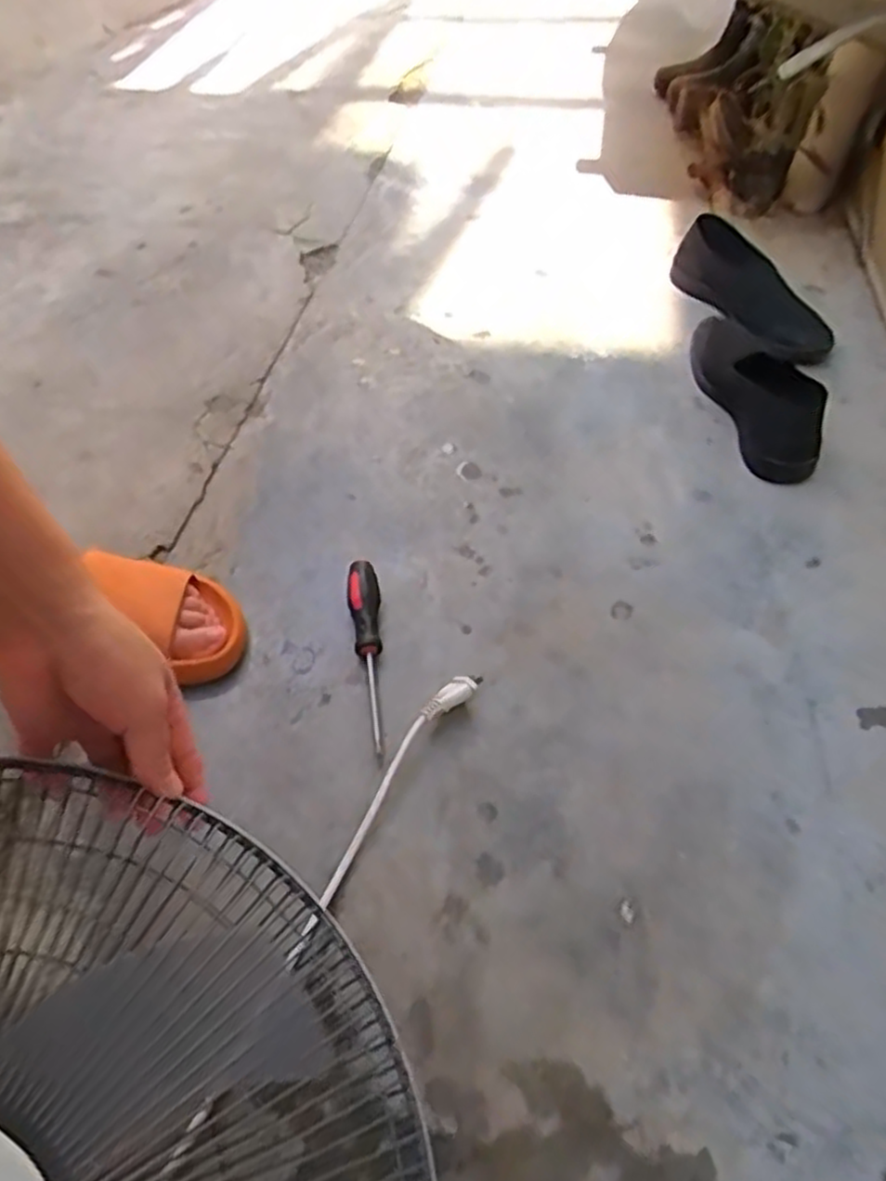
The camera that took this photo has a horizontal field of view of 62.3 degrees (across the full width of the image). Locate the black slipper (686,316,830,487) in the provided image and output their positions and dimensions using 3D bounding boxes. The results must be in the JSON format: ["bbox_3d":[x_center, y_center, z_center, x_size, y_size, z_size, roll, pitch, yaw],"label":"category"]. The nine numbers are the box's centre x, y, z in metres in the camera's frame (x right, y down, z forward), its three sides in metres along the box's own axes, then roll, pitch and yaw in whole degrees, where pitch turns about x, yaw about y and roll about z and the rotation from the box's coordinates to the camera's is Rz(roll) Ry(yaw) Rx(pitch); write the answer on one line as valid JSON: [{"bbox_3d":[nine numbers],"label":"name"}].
[{"bbox_3d":[0.357,-0.241,0.852,0.077,0.080,0.272,-8,52,-7],"label":"black slipper"}]

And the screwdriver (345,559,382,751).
[{"bbox_3d":[-0.068,0.053,0.642,0.027,0.031,0.181,-4,52,-3],"label":"screwdriver"}]

